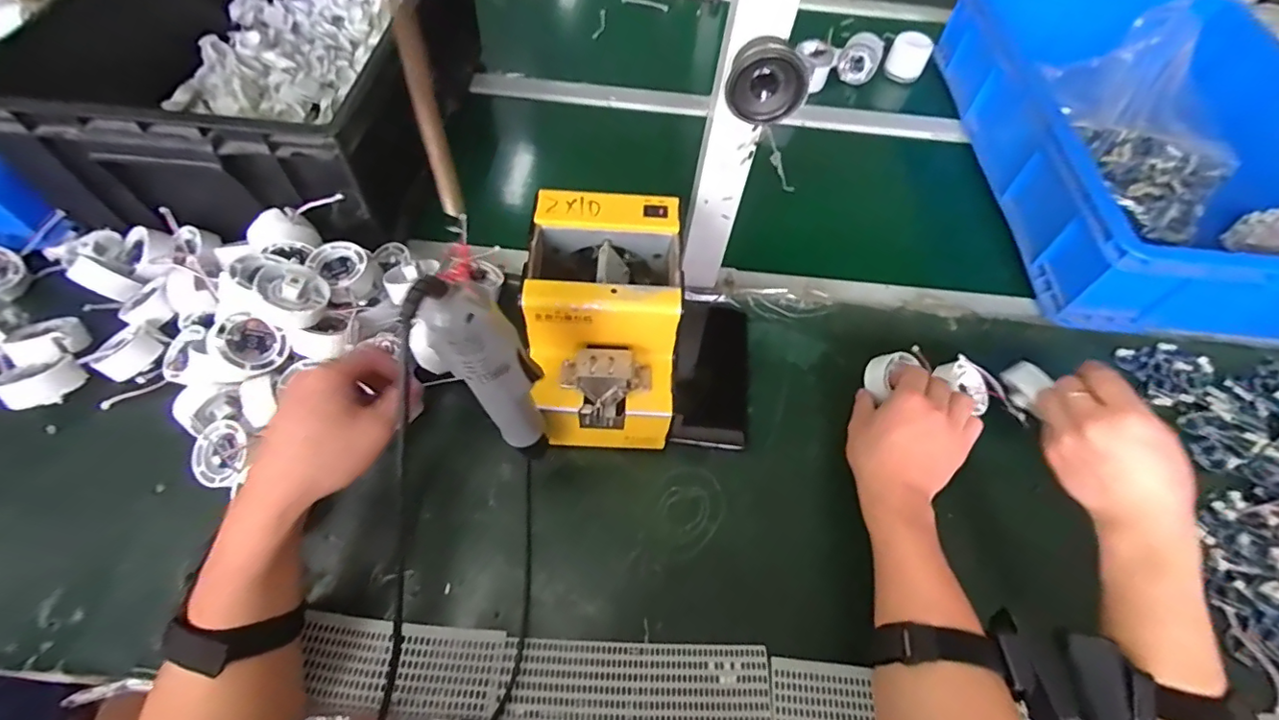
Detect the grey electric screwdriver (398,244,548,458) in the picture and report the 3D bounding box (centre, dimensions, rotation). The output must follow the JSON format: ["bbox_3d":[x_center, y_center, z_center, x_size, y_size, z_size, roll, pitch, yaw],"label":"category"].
[{"bbox_3d":[-0.094,0.009,0.348,0.052,0.192,0.032,-5,59,-7],"label":"grey electric screwdriver"}]

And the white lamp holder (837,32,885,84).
[{"bbox_3d":[0.346,-0.471,0.848,0.061,0.054,0.064,26,60,12],"label":"white lamp holder"}]

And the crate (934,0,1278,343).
[{"bbox_3d":[0.687,-0.290,0.714,0.418,0.167,0.577,4,58,-1],"label":"crate"}]

